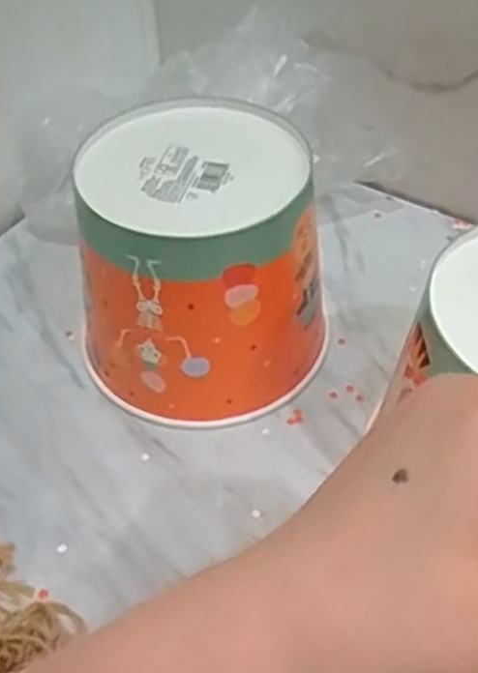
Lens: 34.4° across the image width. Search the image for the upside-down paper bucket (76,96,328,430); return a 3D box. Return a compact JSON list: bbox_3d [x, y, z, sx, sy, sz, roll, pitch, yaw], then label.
[{"bbox_3d":[-0.019,-0.045,0.468,0.134,0.139,0.143,-1,48,2],"label":"upside-down paper bucket"}]

